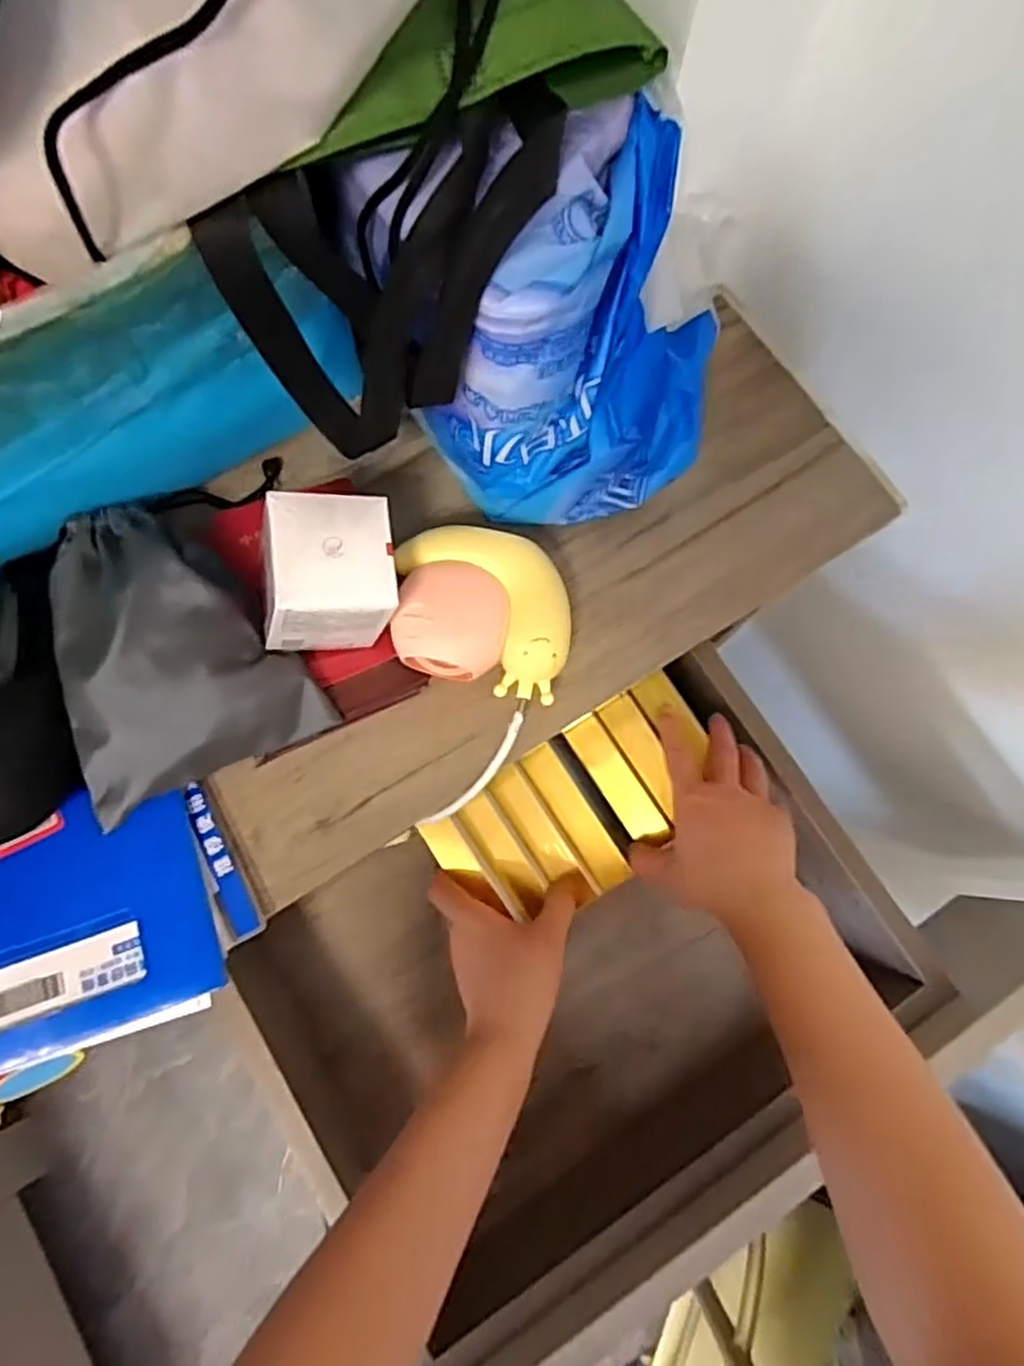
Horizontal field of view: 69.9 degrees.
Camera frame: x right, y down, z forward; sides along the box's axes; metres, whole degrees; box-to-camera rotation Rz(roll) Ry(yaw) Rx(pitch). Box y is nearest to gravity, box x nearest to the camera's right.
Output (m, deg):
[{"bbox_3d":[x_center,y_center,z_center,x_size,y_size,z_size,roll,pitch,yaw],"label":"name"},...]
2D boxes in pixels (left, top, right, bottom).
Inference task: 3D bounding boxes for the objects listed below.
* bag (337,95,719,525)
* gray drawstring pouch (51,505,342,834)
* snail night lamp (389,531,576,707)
[{"bbox_3d":[0.029,-0.188,0.420,0.177,0.197,0.142,-21,78,-6],"label":"bag"},{"bbox_3d":[-0.208,-0.022,0.433,0.131,0.069,0.161,-29,79,-8],"label":"gray drawstring pouch"},{"bbox_3d":[-0.017,-0.047,0.460,0.108,0.051,0.094,13,77,2],"label":"snail night lamp"}]

